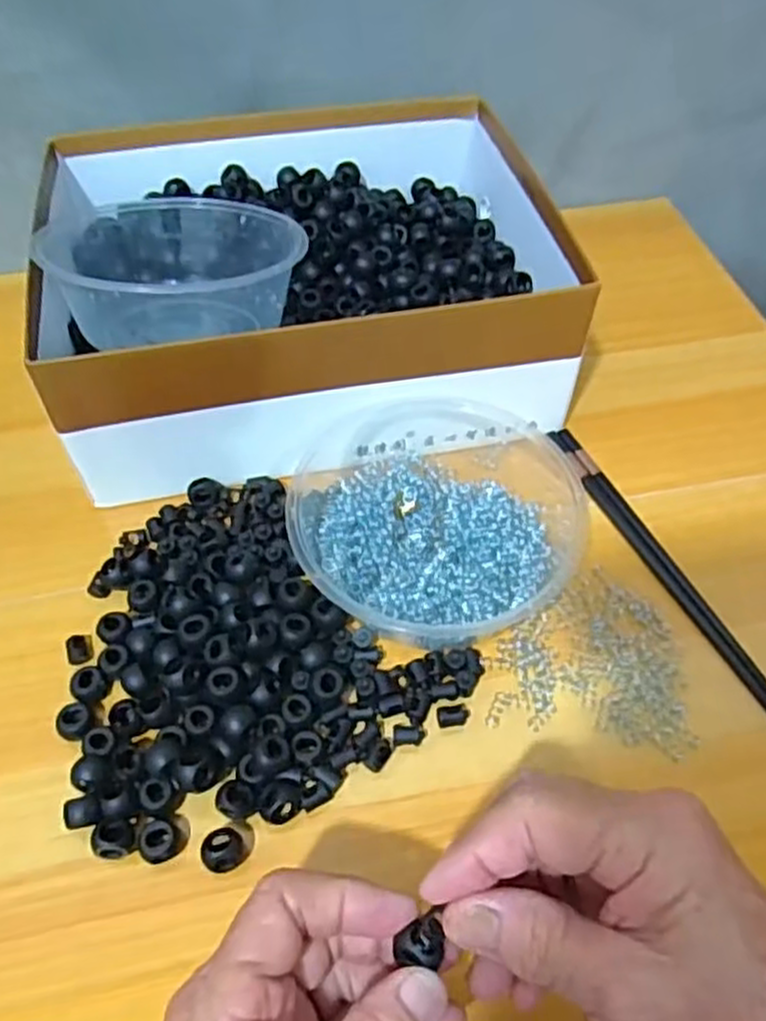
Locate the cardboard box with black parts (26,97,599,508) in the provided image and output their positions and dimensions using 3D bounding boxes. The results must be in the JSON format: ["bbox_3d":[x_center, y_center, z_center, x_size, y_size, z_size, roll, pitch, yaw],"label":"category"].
[{"bbox_3d":[-0.042,-0.148,0.491,0.323,0.102,0.242,-10,54,-8],"label":"cardboard box with black parts"}]

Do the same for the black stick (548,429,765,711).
[{"bbox_3d":[0.159,0.039,0.410,0.014,0.006,0.233,-21,56,-15],"label":"black stick"}]

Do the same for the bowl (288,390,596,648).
[{"bbox_3d":[0.036,-0.002,0.412,0.163,0.051,0.154,0,53,0],"label":"bowl"}]

